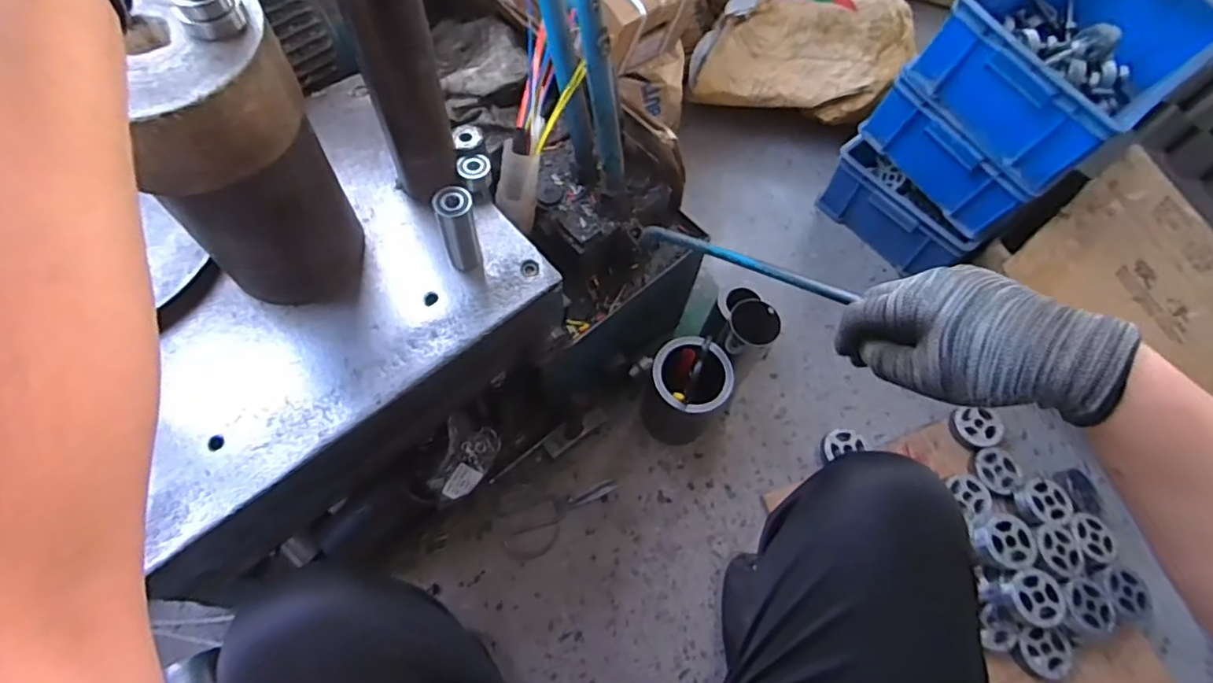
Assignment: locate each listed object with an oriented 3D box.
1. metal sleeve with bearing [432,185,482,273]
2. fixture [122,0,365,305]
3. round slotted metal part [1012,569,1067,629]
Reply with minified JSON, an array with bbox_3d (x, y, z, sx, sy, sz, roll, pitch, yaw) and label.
[{"bbox_3d":[-0.143,-0.108,0.582,0.032,0.090,0.034,2,64,-3],"label":"metal sleeve with bearing"},{"bbox_3d":[-0.292,-0.137,0.488,0.128,0.252,0.122,-40,73,-20],"label":"fixture"},{"bbox_3d":[0.633,0.372,0.868,0.078,0.015,0.077,2,64,-3],"label":"round slotted metal part"}]

